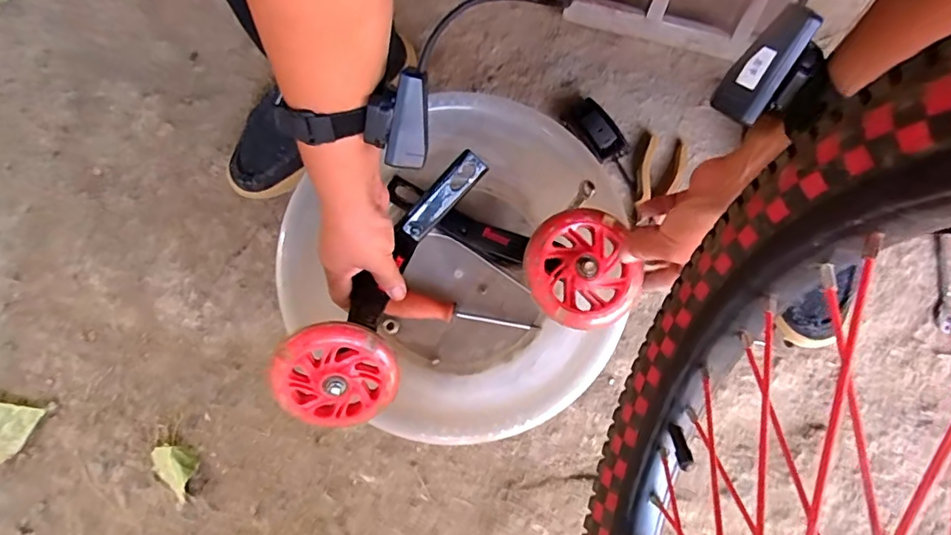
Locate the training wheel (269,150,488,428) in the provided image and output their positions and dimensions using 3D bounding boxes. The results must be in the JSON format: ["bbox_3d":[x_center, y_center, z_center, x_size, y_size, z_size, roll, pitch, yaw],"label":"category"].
[{"bbox_3d":[-0.075,0.014,0.497,0.089,0.071,0.281,26,66,6],"label":"training wheel"}]

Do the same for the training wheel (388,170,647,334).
[{"bbox_3d":[0.036,-0.029,0.551,0.272,0.095,0.101,25,77,47],"label":"training wheel"}]

